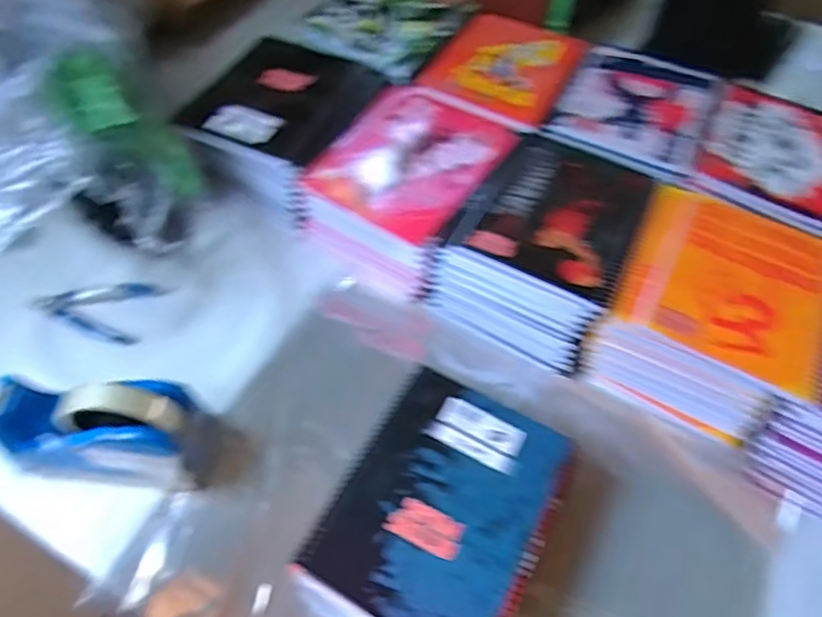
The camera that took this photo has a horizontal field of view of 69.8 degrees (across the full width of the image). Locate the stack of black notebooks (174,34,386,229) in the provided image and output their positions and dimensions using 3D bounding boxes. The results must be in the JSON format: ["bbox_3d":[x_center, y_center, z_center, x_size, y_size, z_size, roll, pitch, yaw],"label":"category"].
[{"bbox_3d":[-0.144,-0.224,0.709,0.167,0.089,0.218,24,58,15],"label":"stack of black notebooks"}]

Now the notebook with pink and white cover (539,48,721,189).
[{"bbox_3d":[0.268,-0.245,0.697,0.165,0.009,0.218,24,58,15],"label":"notebook with pink and white cover"}]

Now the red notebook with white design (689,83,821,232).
[{"bbox_3d":[0.417,-0.183,0.660,0.166,0.004,0.211,24,58,15],"label":"red notebook with white design"}]

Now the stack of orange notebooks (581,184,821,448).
[{"bbox_3d":[0.295,-0.002,0.581,0.180,0.099,0.209,25,58,16],"label":"stack of orange notebooks"}]

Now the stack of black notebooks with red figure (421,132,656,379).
[{"bbox_3d":[0.146,-0.073,0.623,0.165,0.095,0.206,26,58,16],"label":"stack of black notebooks with red figure"}]

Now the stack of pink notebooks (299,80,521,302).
[{"bbox_3d":[-0.003,-0.140,0.654,0.168,0.110,0.204,30,60,19],"label":"stack of pink notebooks"}]

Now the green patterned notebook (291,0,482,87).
[{"bbox_3d":[-0.022,-0.392,0.789,0.172,0.013,0.224,25,58,16],"label":"green patterned notebook"}]

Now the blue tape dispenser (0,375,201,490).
[{"bbox_3d":[-0.258,0.103,0.494,0.153,0.107,0.064,0,55,-1],"label":"blue tape dispenser"}]

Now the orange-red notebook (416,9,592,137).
[{"bbox_3d":[0.116,-0.303,0.731,0.164,0.016,0.219,25,58,16],"label":"orange-red notebook"}]

